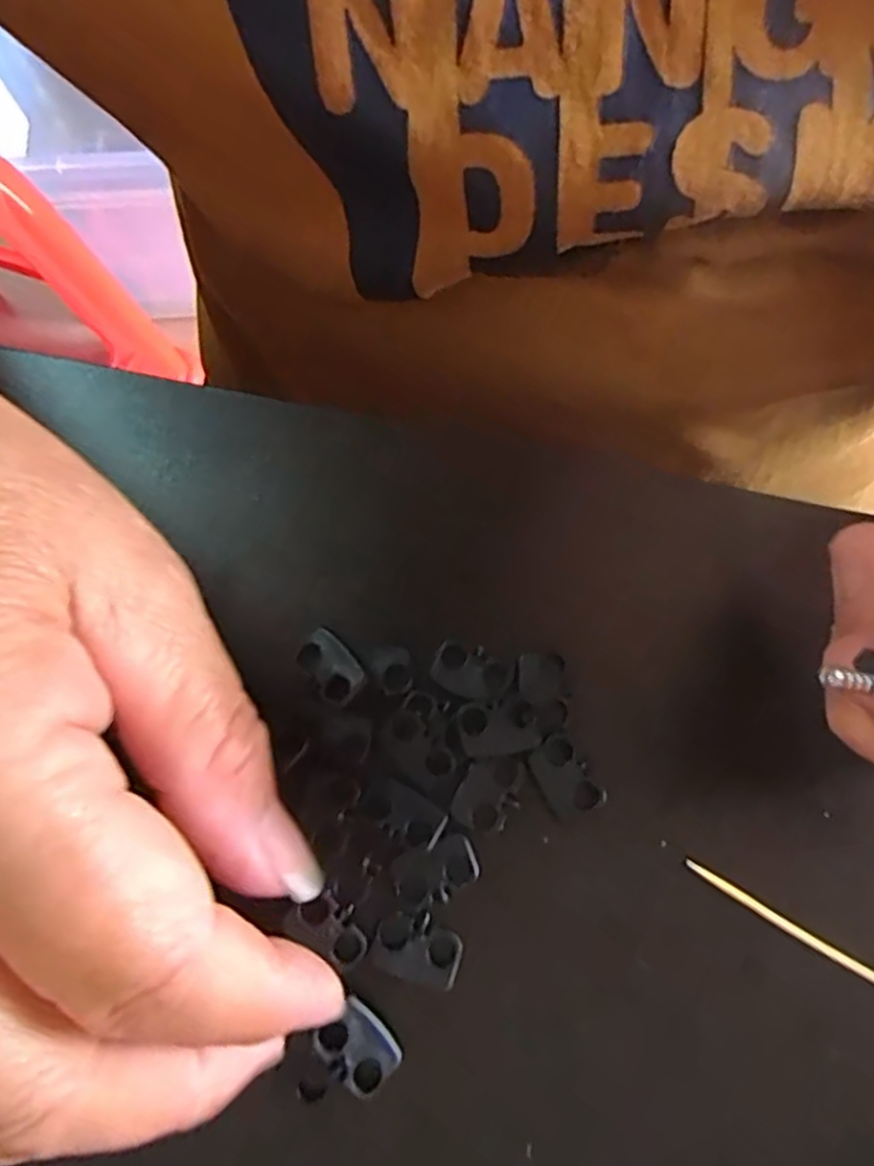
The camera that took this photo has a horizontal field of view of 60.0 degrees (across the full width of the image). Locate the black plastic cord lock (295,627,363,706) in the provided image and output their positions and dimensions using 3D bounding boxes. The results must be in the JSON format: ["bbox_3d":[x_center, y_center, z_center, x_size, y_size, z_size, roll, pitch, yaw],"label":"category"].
[{"bbox_3d":[-0.023,0.018,0.165,0.010,0.005,0.016,-40,77,-13],"label":"black plastic cord lock"}]

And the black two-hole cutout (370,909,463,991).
[{"bbox_3d":[-0.004,0.072,0.150,0.017,0.004,0.012,18,72,5],"label":"black two-hole cutout"}]

